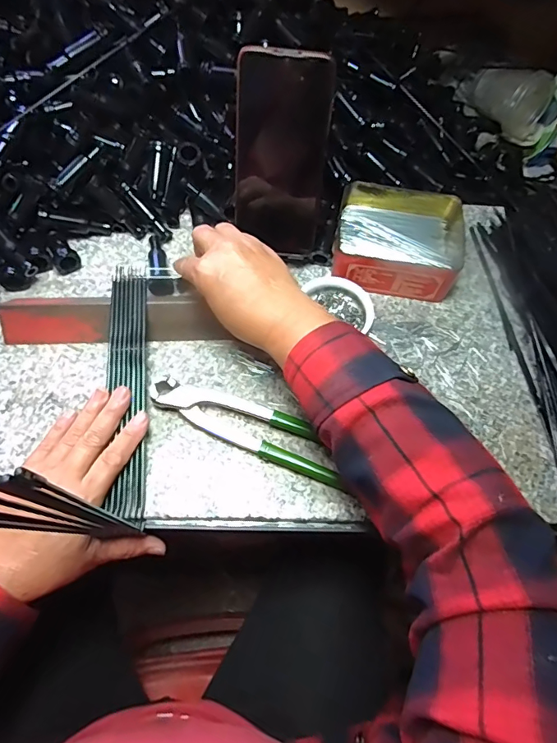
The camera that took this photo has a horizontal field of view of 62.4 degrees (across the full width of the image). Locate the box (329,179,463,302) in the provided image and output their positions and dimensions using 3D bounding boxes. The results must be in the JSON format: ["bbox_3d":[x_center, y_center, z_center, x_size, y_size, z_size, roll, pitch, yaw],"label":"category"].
[{"bbox_3d":[0.122,-0.131,0.461,0.124,0.041,0.106,10,64,2],"label":"box"}]

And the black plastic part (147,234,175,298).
[{"bbox_3d":[-0.118,-0.105,0.447,0.021,0.015,0.070,-13,65,-9],"label":"black plastic part"}]

